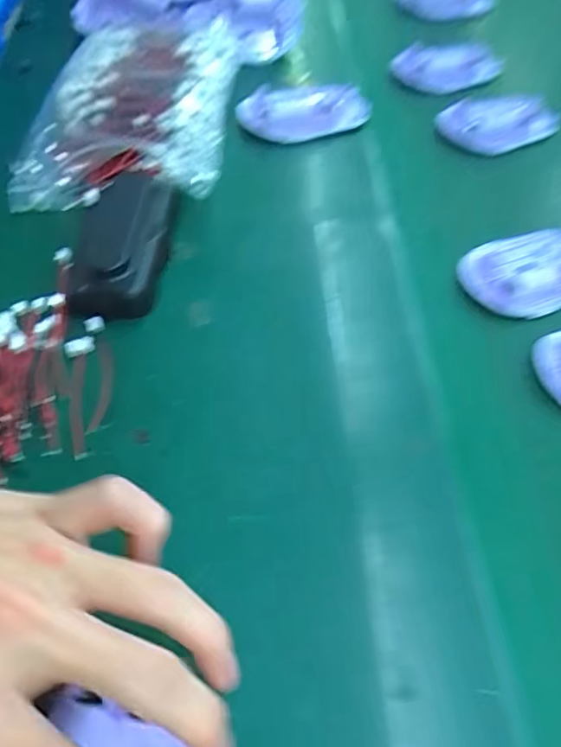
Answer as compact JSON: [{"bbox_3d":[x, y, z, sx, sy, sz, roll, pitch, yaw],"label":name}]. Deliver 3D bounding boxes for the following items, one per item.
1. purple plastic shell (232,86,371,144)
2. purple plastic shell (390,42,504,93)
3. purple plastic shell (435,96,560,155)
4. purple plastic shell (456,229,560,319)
[{"bbox_3d":[0.017,-0.208,0.419,0.095,0.019,0.066,-21,61,-16],"label":"purple plastic shell"},{"bbox_3d":[0.147,-0.268,0.464,0.095,0.018,0.049,3,57,-2],"label":"purple plastic shell"},{"bbox_3d":[0.176,-0.201,0.421,0.099,0.020,0.050,-6,58,-8],"label":"purple plastic shell"},{"bbox_3d":[0.162,-0.068,0.339,0.093,0.016,0.058,-22,61,-16],"label":"purple plastic shell"}]

